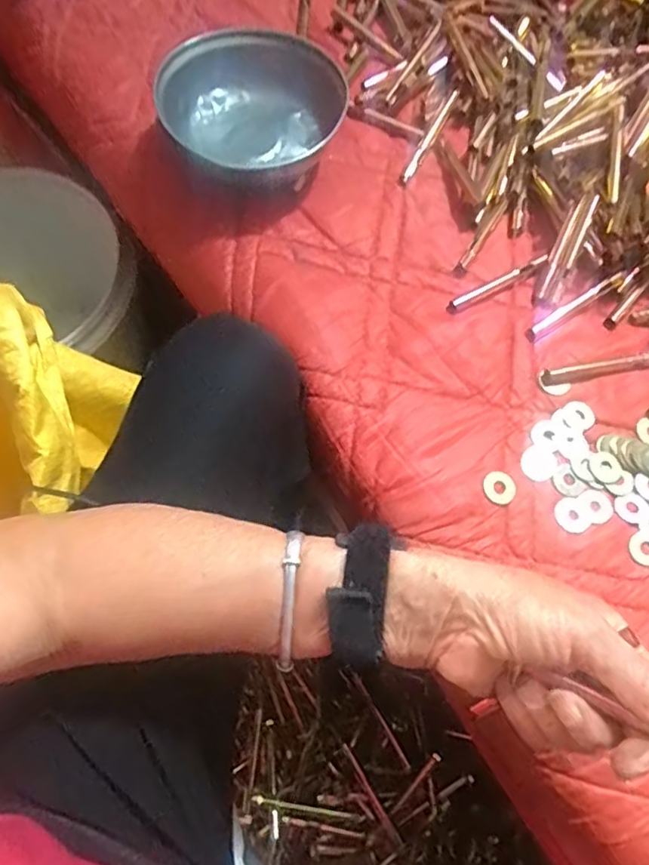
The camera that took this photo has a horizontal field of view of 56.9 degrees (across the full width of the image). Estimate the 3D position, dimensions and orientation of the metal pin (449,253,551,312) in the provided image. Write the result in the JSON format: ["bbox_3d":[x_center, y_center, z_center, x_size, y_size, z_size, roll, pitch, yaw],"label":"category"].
[{"bbox_3d":[0.131,-0.112,0.452,0.087,0.007,0.010,-28,72,-12],"label":"metal pin"}]

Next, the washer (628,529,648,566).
[{"bbox_3d":[0.209,0.073,0.384,0.026,0.004,0.022,-16,70,-8],"label":"washer"}]

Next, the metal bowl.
[{"bbox_3d":[-0.054,-0.248,0.474,0.142,0.049,0.153,-21,70,-9],"label":"metal bowl"}]

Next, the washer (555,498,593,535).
[{"bbox_3d":[0.163,0.054,0.390,0.024,0.004,0.023,1,68,-1],"label":"washer"}]

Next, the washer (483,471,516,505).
[{"bbox_3d":[0.116,0.036,0.395,0.022,0.004,0.022,1,68,-1],"label":"washer"}]

